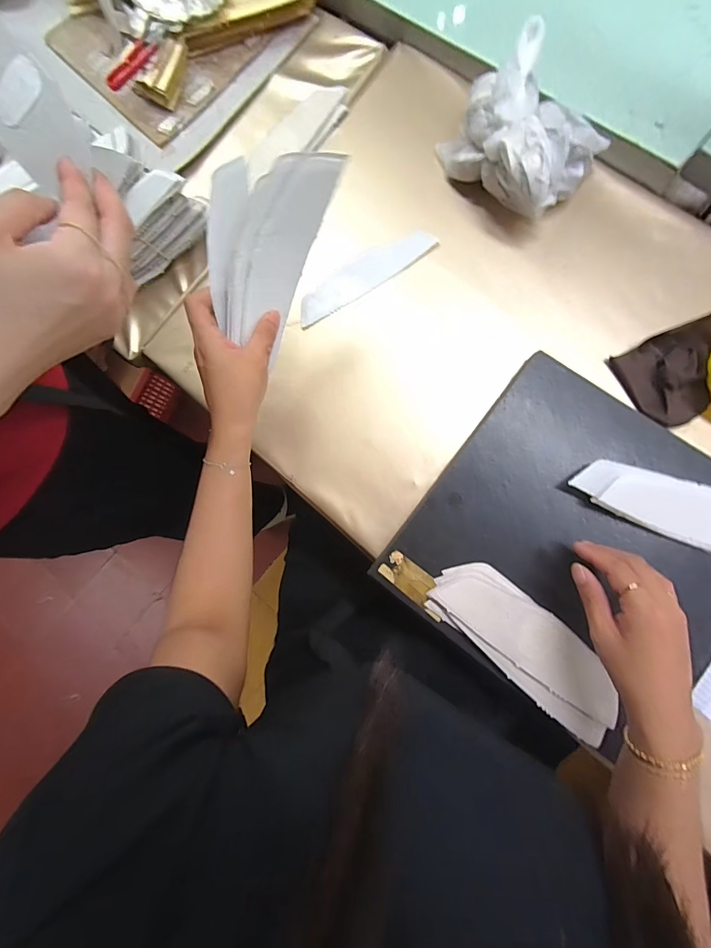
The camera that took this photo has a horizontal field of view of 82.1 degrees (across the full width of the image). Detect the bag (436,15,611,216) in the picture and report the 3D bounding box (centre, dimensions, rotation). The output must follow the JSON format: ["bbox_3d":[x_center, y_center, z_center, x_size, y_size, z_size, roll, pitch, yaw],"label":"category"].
[{"bbox_3d":[0.181,-0.371,0.448,0.121,0.089,0.157,-45,81,1],"label":"bag"}]

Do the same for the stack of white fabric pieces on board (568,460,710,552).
[{"bbox_3d":[0.327,0.038,0.390,0.223,0.029,0.056,23,87,8],"label":"stack of white fabric pieces on board"}]

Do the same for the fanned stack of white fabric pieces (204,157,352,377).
[{"bbox_3d":[-0.084,-0.206,0.365,0.048,0.094,0.181,42,113,38],"label":"fanned stack of white fabric pieces"}]

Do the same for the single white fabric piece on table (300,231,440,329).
[{"bbox_3d":[0.009,-0.245,0.500,0.183,0.008,0.044,-32,82,2],"label":"single white fabric piece on table"}]

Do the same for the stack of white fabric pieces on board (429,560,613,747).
[{"bbox_3d":[0.168,0.167,0.402,0.199,0.015,0.073,40,91,11],"label":"stack of white fabric pieces on board"}]

